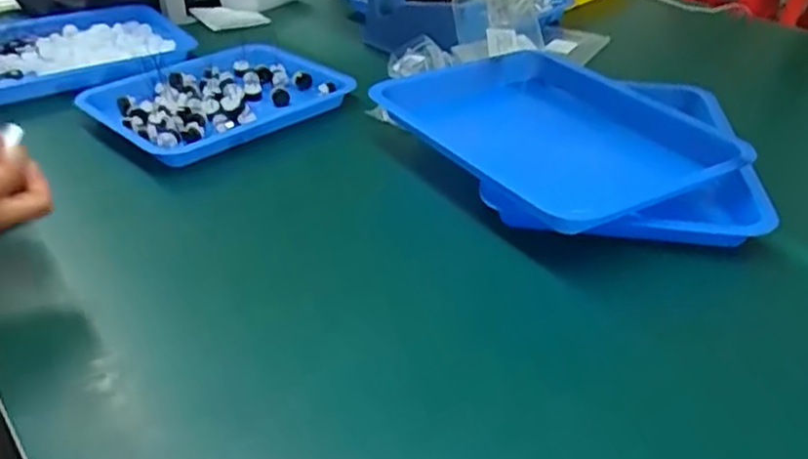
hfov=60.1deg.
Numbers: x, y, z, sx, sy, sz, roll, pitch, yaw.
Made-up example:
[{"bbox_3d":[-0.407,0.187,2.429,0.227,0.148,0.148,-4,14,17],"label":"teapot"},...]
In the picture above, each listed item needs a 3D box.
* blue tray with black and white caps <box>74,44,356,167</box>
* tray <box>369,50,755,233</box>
[{"bbox_3d":[-0.225,-0.169,0.871,0.213,0.034,0.284,29,44,34],"label":"blue tray with black and white caps"},{"bbox_3d":[0.152,-0.102,0.742,0.257,0.045,0.334,-21,40,-27],"label":"tray"}]

